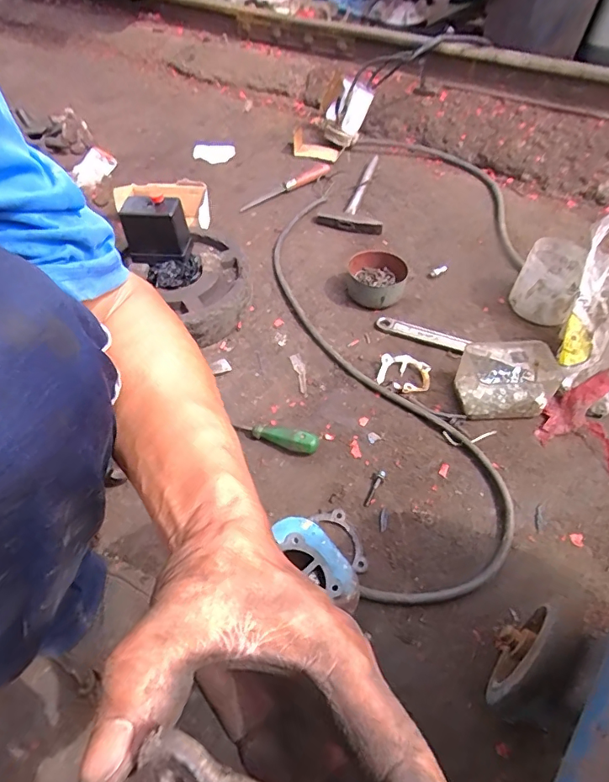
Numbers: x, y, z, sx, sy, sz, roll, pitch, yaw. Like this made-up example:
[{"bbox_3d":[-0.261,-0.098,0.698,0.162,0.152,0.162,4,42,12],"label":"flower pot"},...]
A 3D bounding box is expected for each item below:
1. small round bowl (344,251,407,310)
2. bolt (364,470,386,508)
[{"bbox_3d":[0.123,-0.192,0.834,0.102,0.047,0.117,7,51,6],"label":"small round bowl"},{"bbox_3d":[0.086,0.123,0.611,0.016,0.006,0.053,24,53,18],"label":"bolt"}]

